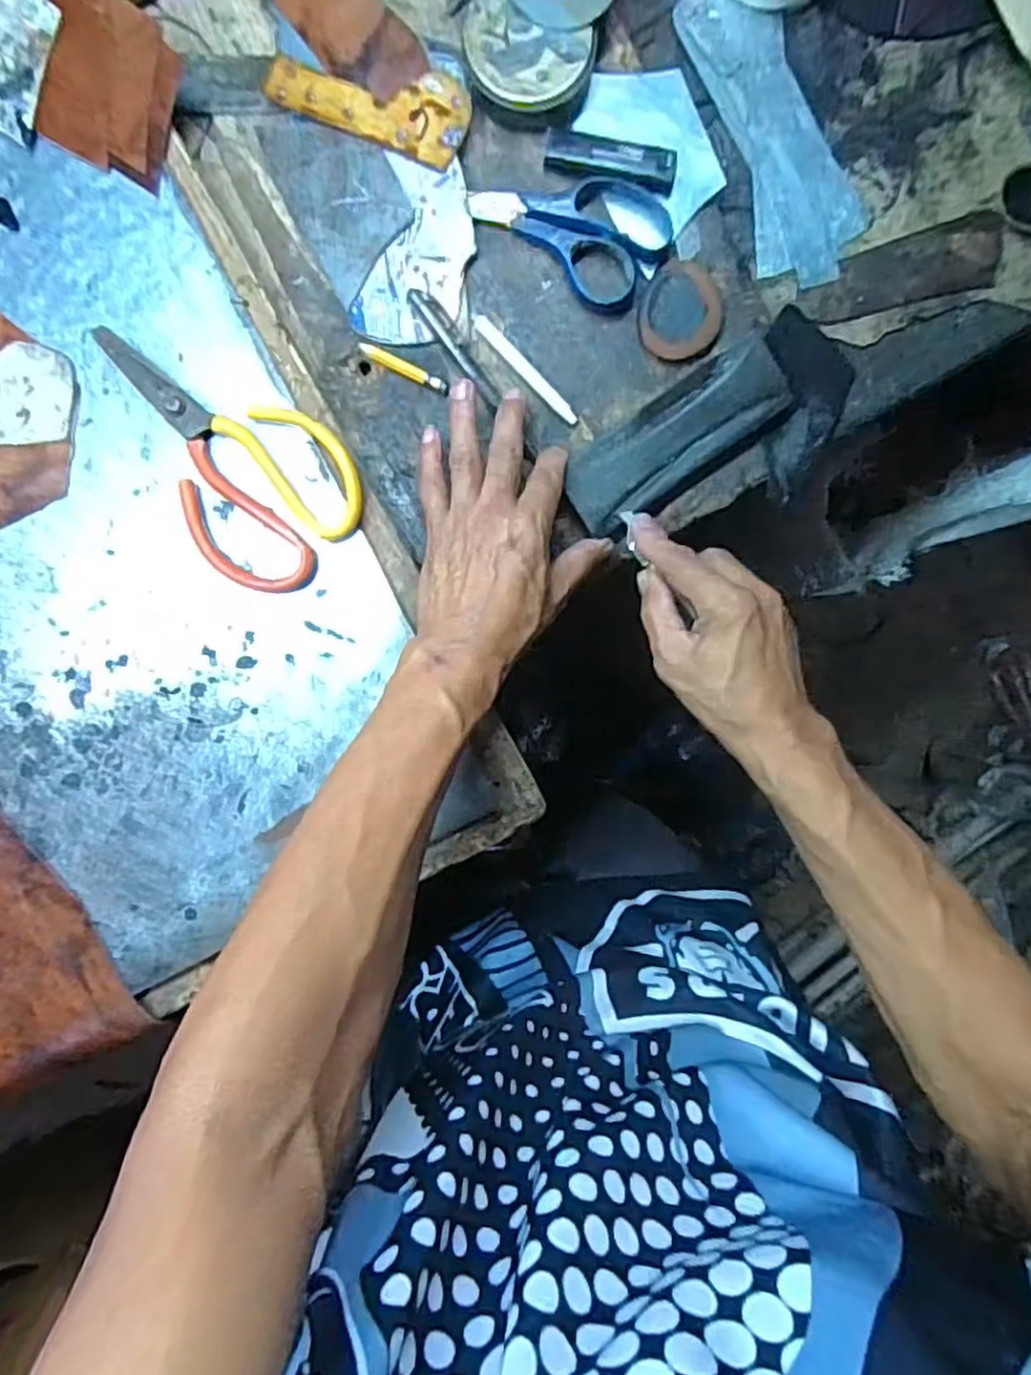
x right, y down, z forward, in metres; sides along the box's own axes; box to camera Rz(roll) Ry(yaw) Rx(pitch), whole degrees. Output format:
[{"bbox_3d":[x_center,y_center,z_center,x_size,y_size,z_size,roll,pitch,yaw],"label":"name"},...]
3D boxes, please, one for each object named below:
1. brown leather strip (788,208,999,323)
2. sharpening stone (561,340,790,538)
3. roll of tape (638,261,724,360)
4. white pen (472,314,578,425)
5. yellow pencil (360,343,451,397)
[{"bbox_3d":[0.253,-0.274,0.460,0.139,0.004,0.046,-14,90,-1],"label":"brown leather strip"},{"bbox_3d":[0.099,-0.155,0.435,0.148,0.012,0.056,-35,97,1],"label":"sharpening stone"},{"bbox_3d":[0.104,-0.234,0.434,0.051,0.015,0.054,0,95,-5],"label":"roll of tape"},{"bbox_3d":[0.007,-0.199,0.436,0.010,0.005,0.088,-44,97,0],"label":"white pen"},{"bbox_3d":[-0.069,-0.198,0.434,0.057,0.005,0.008,26,92,-7],"label":"yellow pencil"}]

